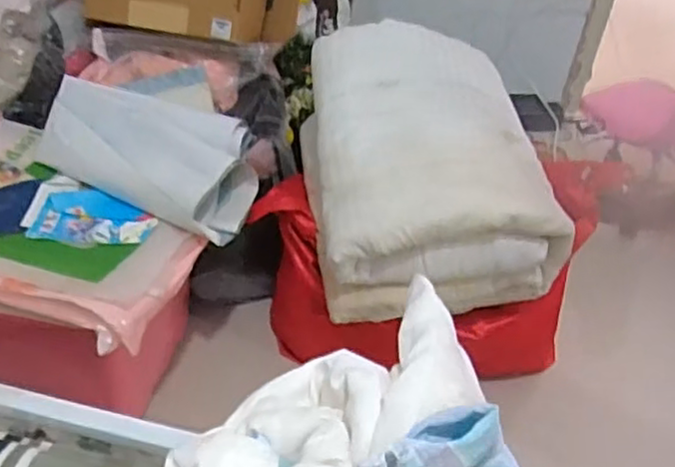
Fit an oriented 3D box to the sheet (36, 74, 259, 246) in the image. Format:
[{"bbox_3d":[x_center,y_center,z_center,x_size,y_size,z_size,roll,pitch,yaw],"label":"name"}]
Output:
[{"bbox_3d":[-0.314,-0.138,1.139,0.417,0.126,0.184,21,40,19],"label":"sheet"}]

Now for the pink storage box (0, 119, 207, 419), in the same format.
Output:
[{"bbox_3d":[-0.505,0.090,1.157,0.566,0.353,0.432,12,38,8],"label":"pink storage box"}]

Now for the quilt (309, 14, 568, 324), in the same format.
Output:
[{"bbox_3d":[0.157,-0.124,1.186,0.403,0.342,0.443,1,47,-7],"label":"quilt"}]

